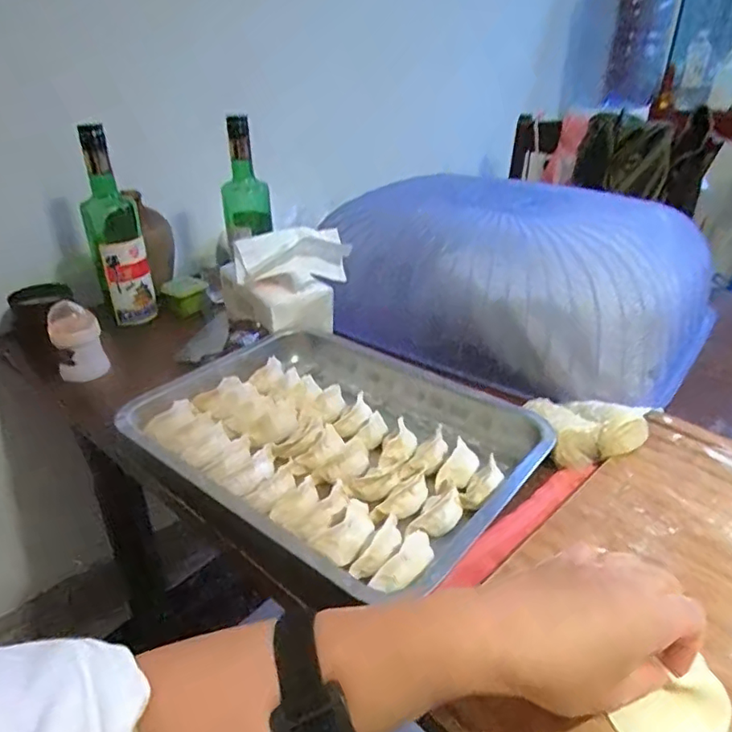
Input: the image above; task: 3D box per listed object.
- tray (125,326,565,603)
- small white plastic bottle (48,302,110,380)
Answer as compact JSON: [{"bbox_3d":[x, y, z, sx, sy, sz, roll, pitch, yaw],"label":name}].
[{"bbox_3d":[-0.025,0.067,0.554,0.358,0.047,0.287,22,37,33],"label":"tray"},{"bbox_3d":[-0.348,-0.029,0.679,0.054,0.082,0.053,-16,34,-24],"label":"small white plastic bottle"}]

